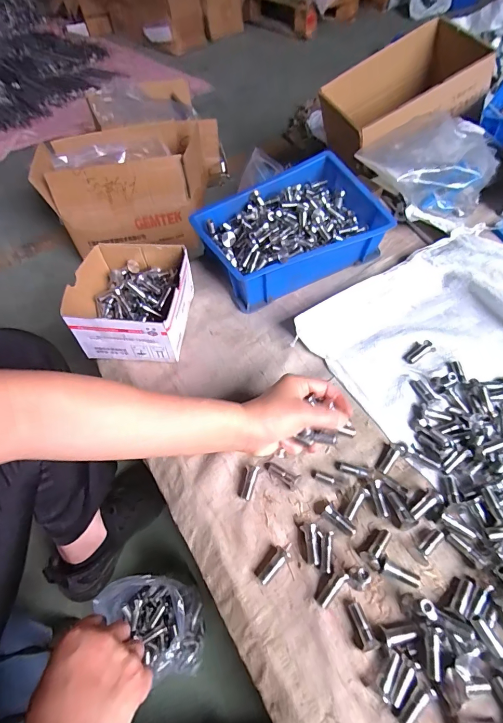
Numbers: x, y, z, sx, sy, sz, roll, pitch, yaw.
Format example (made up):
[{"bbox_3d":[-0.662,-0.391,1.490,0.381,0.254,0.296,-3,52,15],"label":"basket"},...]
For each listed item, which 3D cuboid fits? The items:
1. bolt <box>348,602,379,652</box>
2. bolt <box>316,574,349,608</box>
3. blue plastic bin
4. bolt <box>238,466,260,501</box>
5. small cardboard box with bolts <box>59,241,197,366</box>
[{"bbox_3d":[0.095,0.229,0.323,0.013,0.016,0.035,-17,55,-7],"label":"bolt"},{"bbox_3d":[0.073,0.206,0.339,0.034,0.011,0.011,-40,61,-21],"label":"bolt"},{"bbox_3d":[0.061,-0.199,0.572,0.256,0.083,0.169,-22,56,-11],"label":"blue plastic bin"},{"bbox_3d":[-0.004,0.129,0.400,0.015,0.011,0.034,14,57,14],"label":"bolt"},{"bbox_3d":[-0.160,-0.085,0.513,0.142,0.074,0.149,1,55,5],"label":"small cardboard box with bolts"}]

